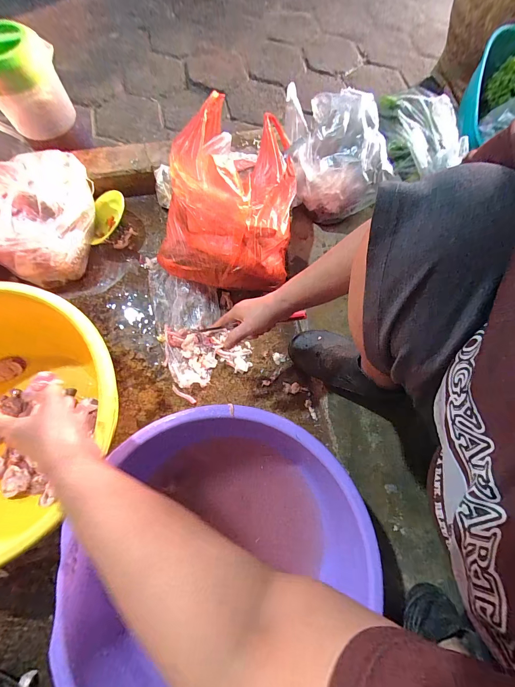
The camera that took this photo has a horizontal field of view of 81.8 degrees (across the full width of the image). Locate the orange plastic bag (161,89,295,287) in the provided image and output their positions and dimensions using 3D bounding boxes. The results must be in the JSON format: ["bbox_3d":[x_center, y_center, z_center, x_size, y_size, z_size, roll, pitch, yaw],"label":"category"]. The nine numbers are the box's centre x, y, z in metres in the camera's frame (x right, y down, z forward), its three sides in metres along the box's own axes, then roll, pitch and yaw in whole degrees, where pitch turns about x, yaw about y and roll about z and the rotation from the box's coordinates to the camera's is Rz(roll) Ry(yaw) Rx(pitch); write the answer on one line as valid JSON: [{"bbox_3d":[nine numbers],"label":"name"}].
[{"bbox_3d":[-0.058,-0.308,0.621,0.260,0.176,0.336,5,73,0],"label":"orange plastic bag"}]

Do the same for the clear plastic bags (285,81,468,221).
[{"bbox_3d":[0.253,-0.454,0.686,0.340,0.155,0.230,-11,74,-5],"label":"clear plastic bags"}]

